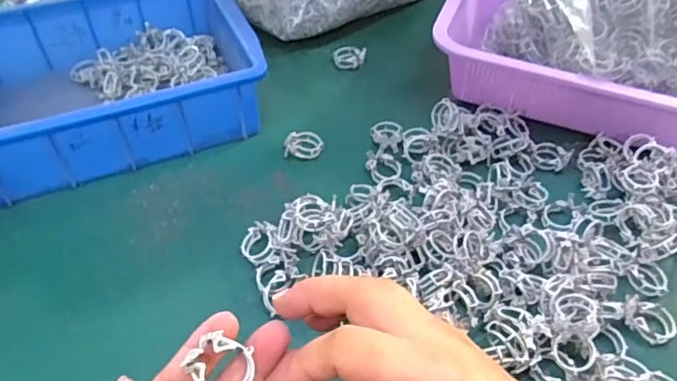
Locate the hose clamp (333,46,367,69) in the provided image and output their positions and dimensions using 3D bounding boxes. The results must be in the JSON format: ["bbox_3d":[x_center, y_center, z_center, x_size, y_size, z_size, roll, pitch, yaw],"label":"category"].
[{"bbox_3d":[0.011,-0.135,0.540,0.031,0.012,0.026,8,49,5],"label":"hose clamp"}]

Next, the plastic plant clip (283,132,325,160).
[{"bbox_3d":[-0.029,-0.038,0.456,0.033,0.014,0.024,2,49,0],"label":"plastic plant clip"}]

